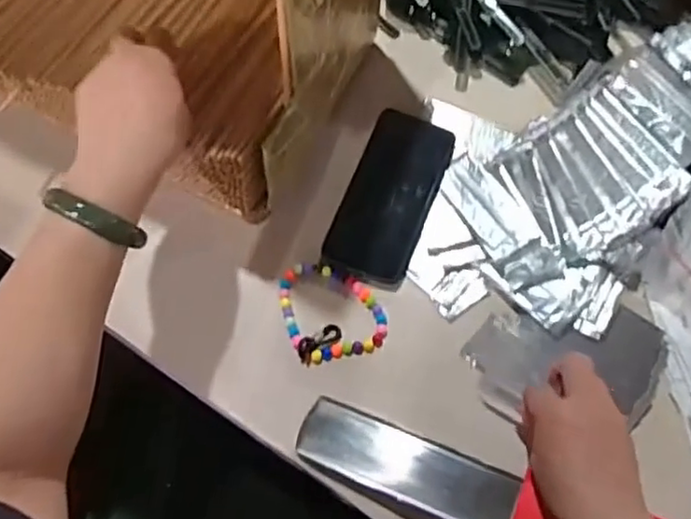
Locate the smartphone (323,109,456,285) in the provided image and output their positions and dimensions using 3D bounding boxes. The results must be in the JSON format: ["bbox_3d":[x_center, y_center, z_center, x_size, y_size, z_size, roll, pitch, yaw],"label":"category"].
[{"bbox_3d":[0.042,-0.060,0.626,0.080,0.007,0.158,22,81,4],"label":"smartphone"}]

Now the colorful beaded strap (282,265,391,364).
[{"bbox_3d":[-0.012,0.043,0.602,0.087,0.009,0.096,-18,72,-5],"label":"colorful beaded strap"}]

